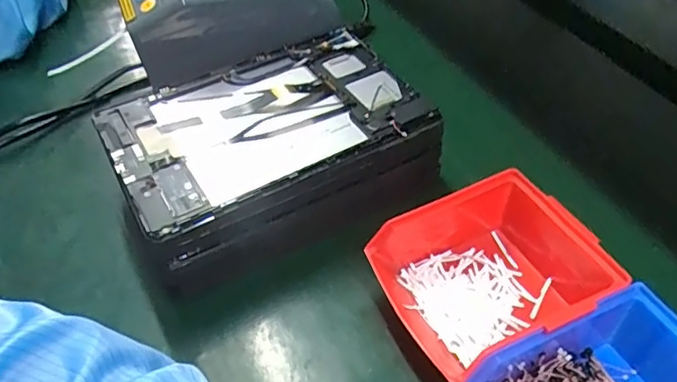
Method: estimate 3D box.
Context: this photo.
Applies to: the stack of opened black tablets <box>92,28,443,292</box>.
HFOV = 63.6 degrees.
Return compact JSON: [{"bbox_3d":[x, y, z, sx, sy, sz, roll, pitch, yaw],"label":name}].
[{"bbox_3d":[-0.053,-0.027,0.458,0.238,0.096,0.157,-21,50,-21],"label":"stack of opened black tablets"}]

